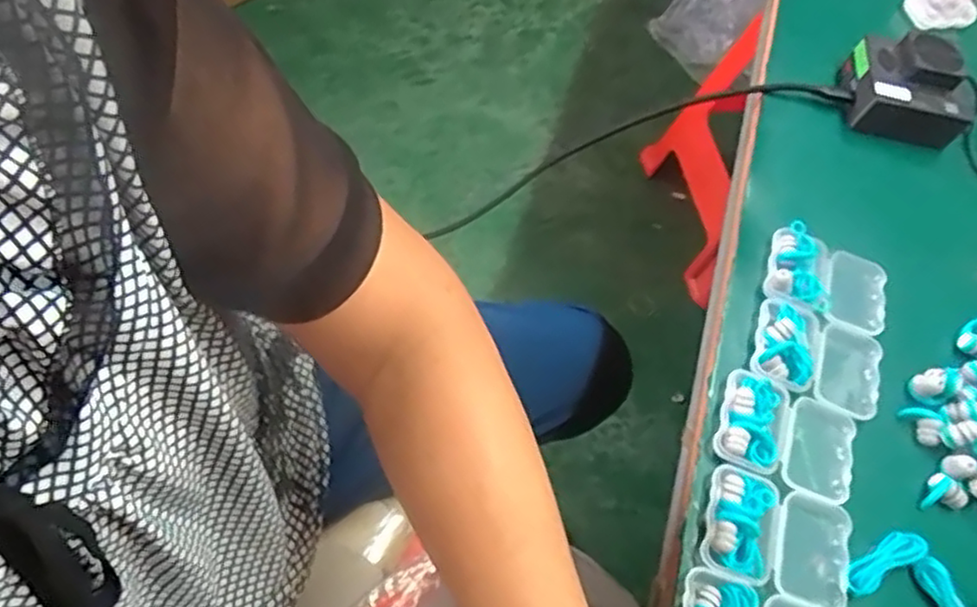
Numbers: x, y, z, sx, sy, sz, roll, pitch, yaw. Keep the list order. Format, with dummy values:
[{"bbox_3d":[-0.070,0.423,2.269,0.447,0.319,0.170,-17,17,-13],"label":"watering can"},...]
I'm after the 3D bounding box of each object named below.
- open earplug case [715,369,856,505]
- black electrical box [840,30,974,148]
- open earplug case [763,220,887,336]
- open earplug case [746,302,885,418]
[{"bbox_3d":[0.166,0.074,0.380,0.074,0.022,0.056,23,62,2],"label":"open earplug case"},{"bbox_3d":[0.310,-0.161,0.505,0.082,0.048,0.067,21,62,1],"label":"black electrical box"},{"bbox_3d":[0.214,-0.015,0.432,0.074,0.019,0.058,21,62,1],"label":"open earplug case"},{"bbox_3d":[0.194,0.031,0.403,0.073,0.021,0.055,20,62,1],"label":"open earplug case"}]

